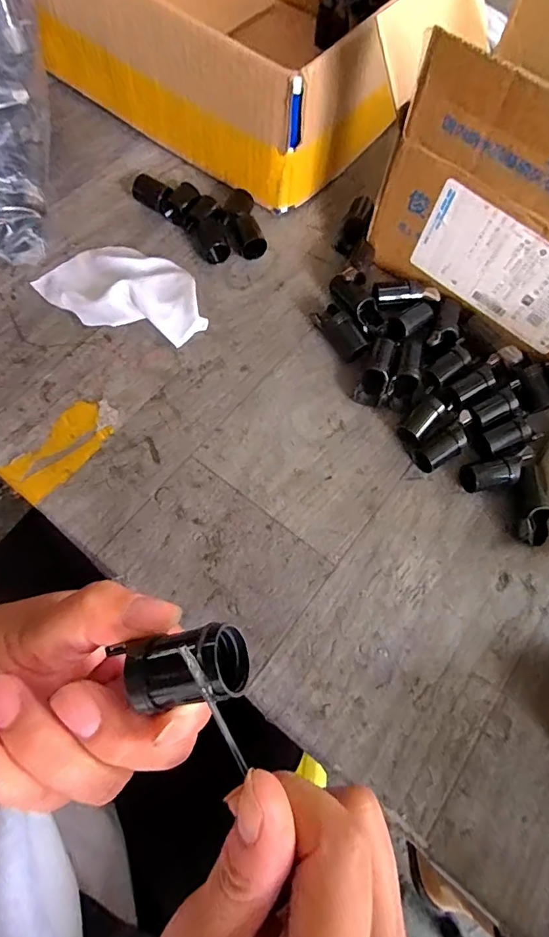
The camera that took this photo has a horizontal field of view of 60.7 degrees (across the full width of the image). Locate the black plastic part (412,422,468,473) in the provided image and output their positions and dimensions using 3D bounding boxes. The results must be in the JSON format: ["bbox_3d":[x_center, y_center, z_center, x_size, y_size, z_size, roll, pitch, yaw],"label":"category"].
[{"bbox_3d":[0.117,-0.013,0.333,0.041,0.020,0.019,-32,74,-14],"label":"black plastic part"}]

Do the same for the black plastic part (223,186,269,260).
[{"bbox_3d":[-0.024,-0.209,0.402,0.028,0.023,0.058,-17,71,-9],"label":"black plastic part"}]

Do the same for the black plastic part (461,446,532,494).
[{"bbox_3d":[0.156,0.004,0.329,0.051,0.017,0.020,-14,70,-9],"label":"black plastic part"}]

